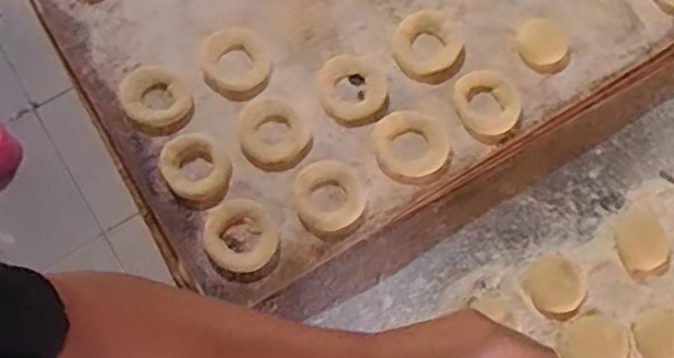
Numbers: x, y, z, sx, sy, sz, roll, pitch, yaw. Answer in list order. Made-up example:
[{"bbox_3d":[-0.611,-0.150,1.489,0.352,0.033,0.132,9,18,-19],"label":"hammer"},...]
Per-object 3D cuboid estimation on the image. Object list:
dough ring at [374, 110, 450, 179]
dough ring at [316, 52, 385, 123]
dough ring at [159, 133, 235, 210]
[{"bbox_3d":[0.067,-0.032,0.585,0.063,0.007,0.062,0,71,1],"label":"dough ring"},{"bbox_3d":[0.013,-0.087,0.606,0.061,0.007,0.068,-13,71,-3],"label":"dough ring"},{"bbox_3d":[-0.126,-0.010,0.583,0.058,0.013,0.069,-42,75,-12],"label":"dough ring"}]

